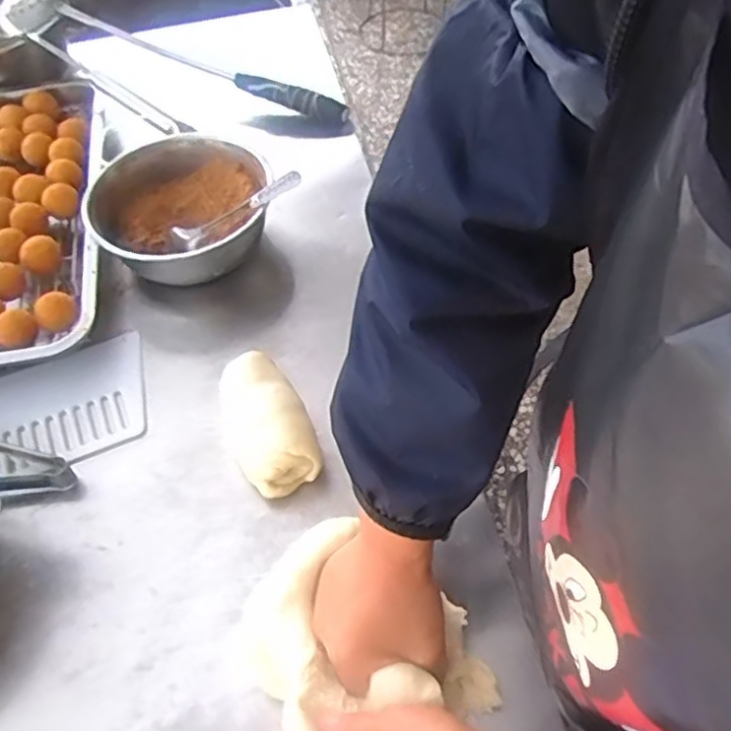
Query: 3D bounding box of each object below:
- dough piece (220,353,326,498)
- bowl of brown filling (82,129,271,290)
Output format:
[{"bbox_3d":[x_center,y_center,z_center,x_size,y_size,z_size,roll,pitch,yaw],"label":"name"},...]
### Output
[{"bbox_3d":[-0.082,0.049,0.570,0.062,0.054,0.115,-22,55,-14],"label":"dough piece"},{"bbox_3d":[-0.178,-0.144,0.692,0.167,0.081,0.169,-1,52,1],"label":"bowl of brown filling"}]

